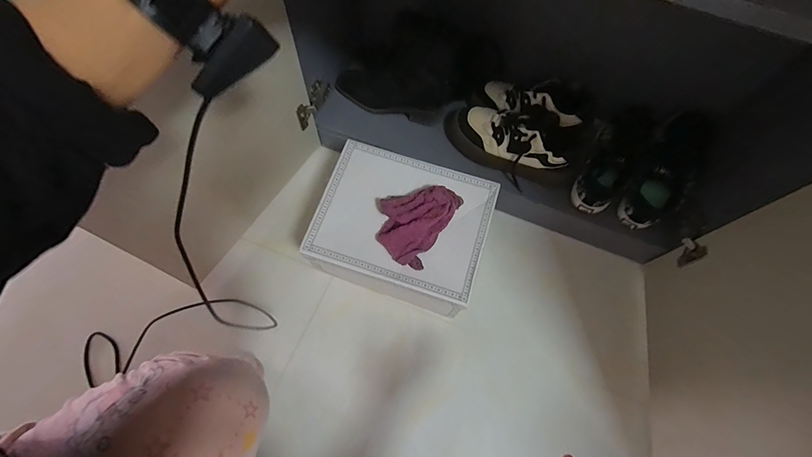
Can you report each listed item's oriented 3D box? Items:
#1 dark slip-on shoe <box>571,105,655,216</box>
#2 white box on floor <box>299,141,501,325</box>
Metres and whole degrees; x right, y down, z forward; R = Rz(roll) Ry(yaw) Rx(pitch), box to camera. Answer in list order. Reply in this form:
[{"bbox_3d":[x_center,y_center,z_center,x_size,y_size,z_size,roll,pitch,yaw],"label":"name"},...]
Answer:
[{"bbox_3d":[0.408,-0.139,0.700,0.084,0.076,0.234,32,67,11],"label":"dark slip-on shoe"},{"bbox_3d":[-0.007,0.009,0.664,0.288,0.161,0.229,17,65,5],"label":"white box on floor"}]

